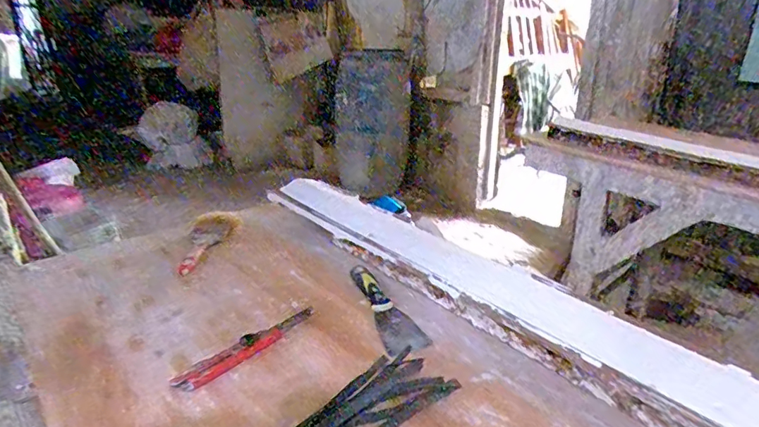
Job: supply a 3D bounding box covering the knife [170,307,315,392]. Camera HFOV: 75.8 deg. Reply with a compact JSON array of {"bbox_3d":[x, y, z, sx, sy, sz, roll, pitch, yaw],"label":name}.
[{"bbox_3d":[-0.157,0.162,0.599,0.037,0.010,0.192,19,31,37],"label":"knife"}]

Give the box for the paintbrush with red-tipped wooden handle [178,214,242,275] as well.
[{"bbox_3d":[-0.298,0.046,0.857,0.079,0.024,0.210,-2,23,-5],"label":"paintbrush with red-tipped wooden handle"}]

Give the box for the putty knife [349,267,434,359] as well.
[{"bbox_3d":[0.011,0.125,0.679,0.057,0.025,0.192,-8,25,-17],"label":"putty knife"}]

